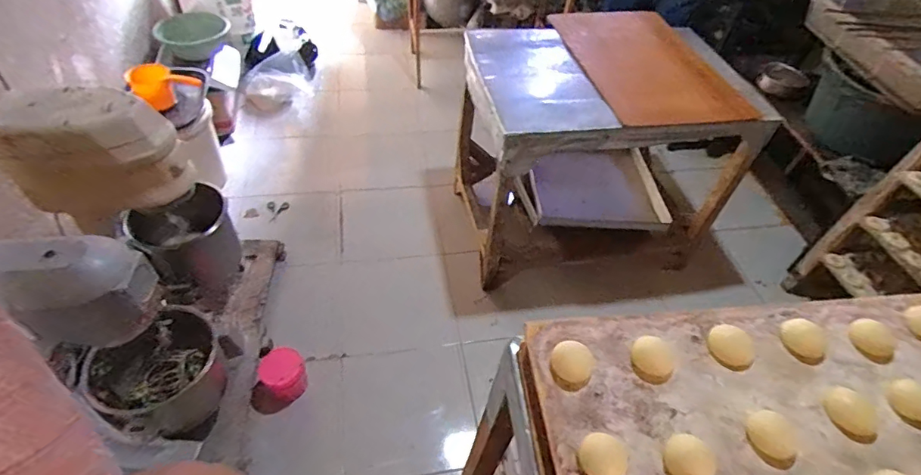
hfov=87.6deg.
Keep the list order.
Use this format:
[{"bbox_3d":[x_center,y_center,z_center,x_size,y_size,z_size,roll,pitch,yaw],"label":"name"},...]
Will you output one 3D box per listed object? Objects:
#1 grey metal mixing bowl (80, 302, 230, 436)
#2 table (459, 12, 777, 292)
[{"bbox_3d":[-0.768,0.353,1.270,0.244,0.183,0.317,30,53,20],"label":"grey metal mixing bowl"},{"bbox_3d":[0.467,-0.315,1.771,0.890,0.665,0.675,-2,49,-7],"label":"table"}]

